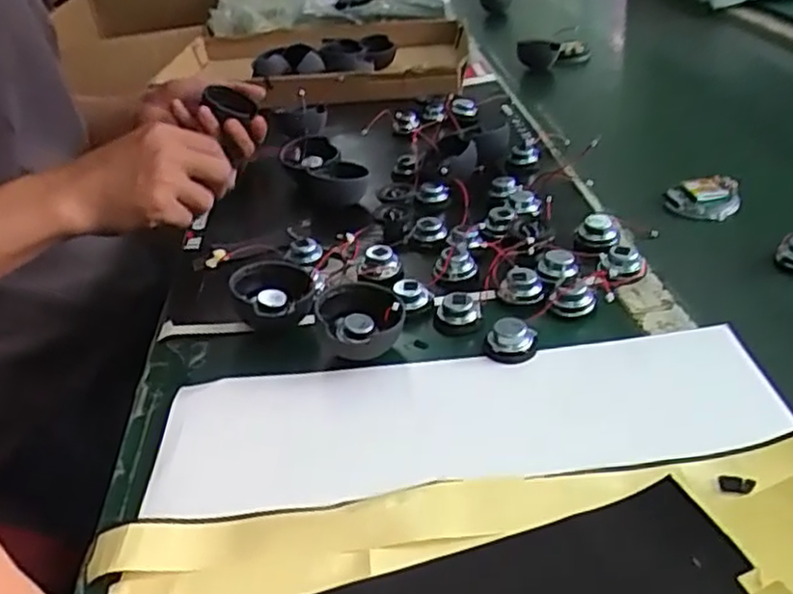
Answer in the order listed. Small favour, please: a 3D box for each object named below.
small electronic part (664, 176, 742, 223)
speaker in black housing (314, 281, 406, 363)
[{"bbox_3d":[0.282,-0.090,0.673,0.063,0.028,0.043,10,35,23],"label":"small electronic part"},{"bbox_3d":[-0.025,0.017,0.511,0.058,0.036,0.057,-10,32,-7],"label":"speaker in black housing"}]

